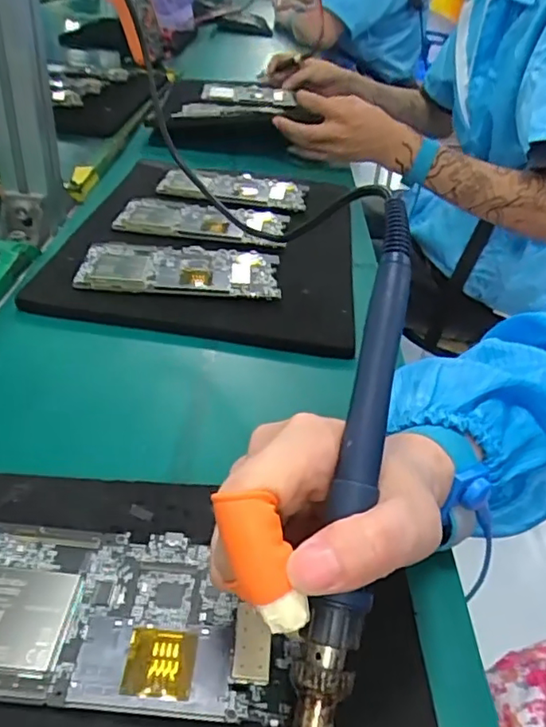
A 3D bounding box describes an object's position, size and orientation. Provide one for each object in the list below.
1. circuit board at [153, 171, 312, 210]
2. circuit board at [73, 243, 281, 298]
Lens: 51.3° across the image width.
[{"bbox_3d":[-0.043,-0.192,0.612,0.157,0.006,0.079,7,37,0],"label":"circuit board"},{"bbox_3d":[-0.074,-0.077,0.460,0.153,0.009,0.072,4,37,-4],"label":"circuit board"}]

